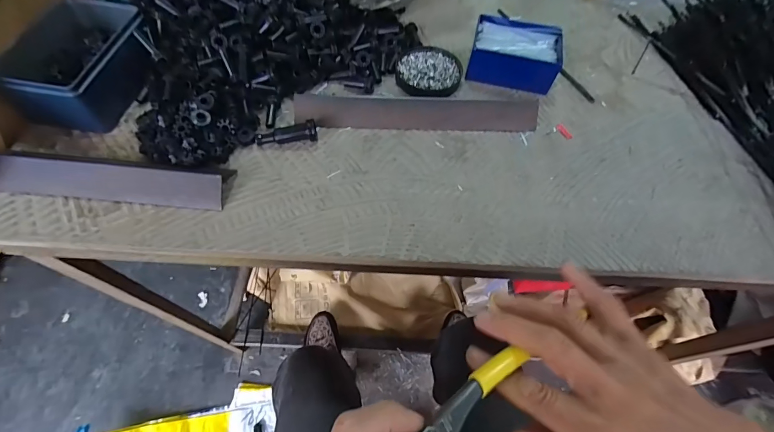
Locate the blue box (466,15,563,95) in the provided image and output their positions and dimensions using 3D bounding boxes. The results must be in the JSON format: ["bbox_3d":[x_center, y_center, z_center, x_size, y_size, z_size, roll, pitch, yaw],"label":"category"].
[{"bbox_3d":[0.164,-0.209,0.466,0.106,0.045,0.083,13,59,5],"label":"blue box"}]

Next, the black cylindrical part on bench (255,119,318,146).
[{"bbox_3d":[-0.109,-0.088,0.393,0.065,0.021,0.021,-6,59,-7],"label":"black cylindrical part on bench"}]

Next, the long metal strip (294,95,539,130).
[{"bbox_3d":[0.036,-0.118,0.414,0.277,0.033,0.008,0,21,-3],"label":"long metal strip"}]

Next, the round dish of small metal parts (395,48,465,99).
[{"bbox_3d":[0.055,-0.188,0.465,0.082,0.012,0.080,1,59,-2],"label":"round dish of small metal parts"}]

